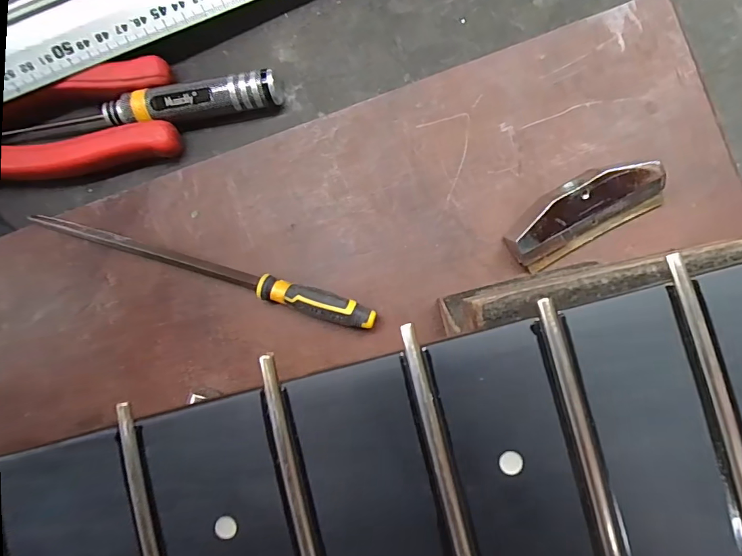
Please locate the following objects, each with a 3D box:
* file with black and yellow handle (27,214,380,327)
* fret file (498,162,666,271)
[{"bbox_3d":[-0.074,-0.006,0.188,0.157,0.010,0.011,17,89,6],"label":"file with black and yellow handle"},{"bbox_3d":[0.084,-0.027,0.175,0.064,0.019,0.025,-30,85,3],"label":"fret file"}]

